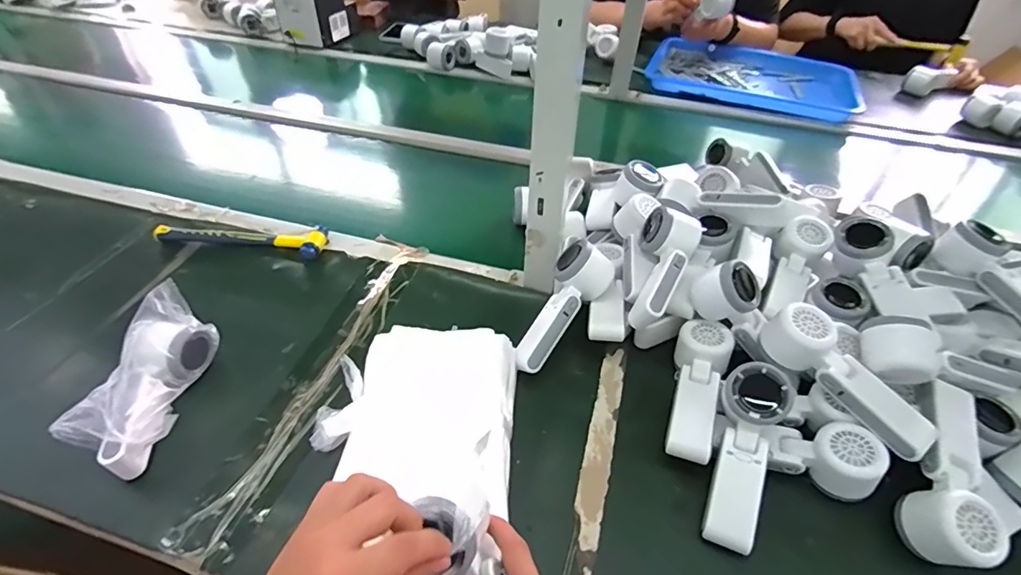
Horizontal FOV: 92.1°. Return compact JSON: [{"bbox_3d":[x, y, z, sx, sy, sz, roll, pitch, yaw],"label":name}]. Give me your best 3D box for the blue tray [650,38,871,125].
[{"bbox_3d":[0.590,-0.518,1.217,0.478,0.047,0.316,16,46,14],"label":"blue tray"}]

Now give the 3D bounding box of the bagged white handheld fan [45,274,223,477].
[{"bbox_3d":[-0.368,0.093,0.503,0.061,0.097,0.180,5,46,4],"label":"bagged white handheld fan"}]

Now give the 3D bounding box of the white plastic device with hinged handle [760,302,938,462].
[{"bbox_3d":[0.326,0.089,0.483,0.060,0.045,0.163,-29,64,-26],"label":"white plastic device with hinged handle"}]

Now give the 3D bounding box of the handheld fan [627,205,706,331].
[{"bbox_3d":[0.172,-0.022,0.571,0.068,0.051,0.154,18,63,17],"label":"handheld fan"}]

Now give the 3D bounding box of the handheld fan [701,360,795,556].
[{"bbox_3d":[0.218,0.155,0.464,0.054,0.045,0.168,16,75,15],"label":"handheld fan"}]

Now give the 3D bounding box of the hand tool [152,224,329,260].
[{"bbox_3d":[-0.390,-0.074,0.716,0.246,0.020,0.053,5,46,4],"label":"hand tool"}]

